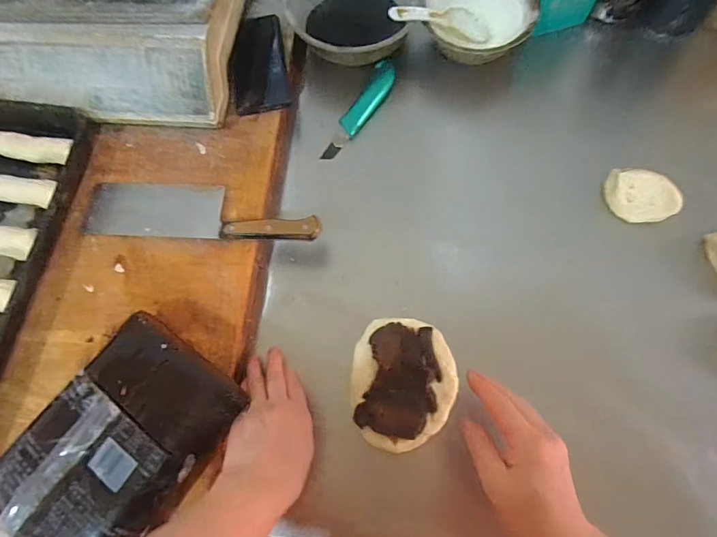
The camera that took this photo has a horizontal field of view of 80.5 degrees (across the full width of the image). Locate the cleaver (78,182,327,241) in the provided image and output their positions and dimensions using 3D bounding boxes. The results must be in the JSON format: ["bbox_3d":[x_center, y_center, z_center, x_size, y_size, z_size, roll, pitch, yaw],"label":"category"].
[{"bbox_3d":[-0.194,-0.073,0.520,0.295,0.022,0.072,3,71,4],"label":"cleaver"}]

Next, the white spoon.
[{"bbox_3d":[0.114,-0.353,0.597,0.162,0.019,0.053,-9,73,-29],"label":"white spoon"}]

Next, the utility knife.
[{"bbox_3d":[0.002,-0.222,0.595,0.035,0.022,0.164,31,76,13],"label":"utility knife"}]

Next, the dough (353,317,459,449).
[{"bbox_3d":[0.053,0.128,0.482,0.116,0.017,0.141,-1,71,3],"label":"dough"}]

